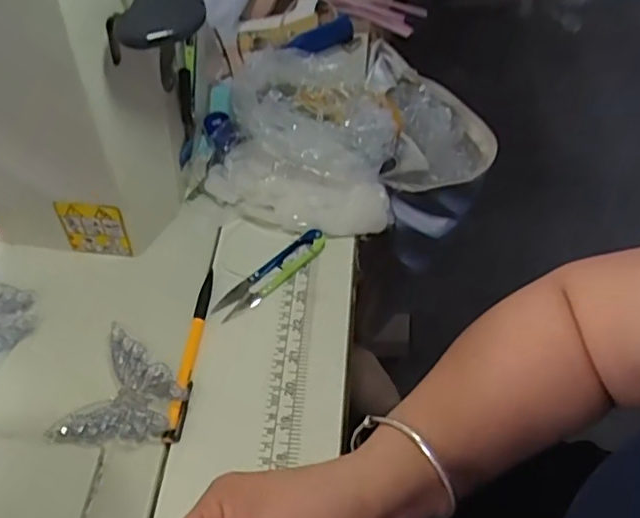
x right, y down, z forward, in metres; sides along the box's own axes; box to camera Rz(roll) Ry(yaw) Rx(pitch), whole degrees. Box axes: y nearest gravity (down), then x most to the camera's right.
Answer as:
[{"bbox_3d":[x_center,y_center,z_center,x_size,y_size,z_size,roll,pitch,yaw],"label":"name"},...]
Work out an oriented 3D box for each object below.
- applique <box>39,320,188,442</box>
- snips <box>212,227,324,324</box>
[{"bbox_3d":[-0.129,0.094,0.429,0.070,0.014,0.081,16,56,11],"label":"applique"},{"bbox_3d":[-0.038,0.011,0.495,0.102,0.009,0.022,-35,56,-20],"label":"snips"}]

